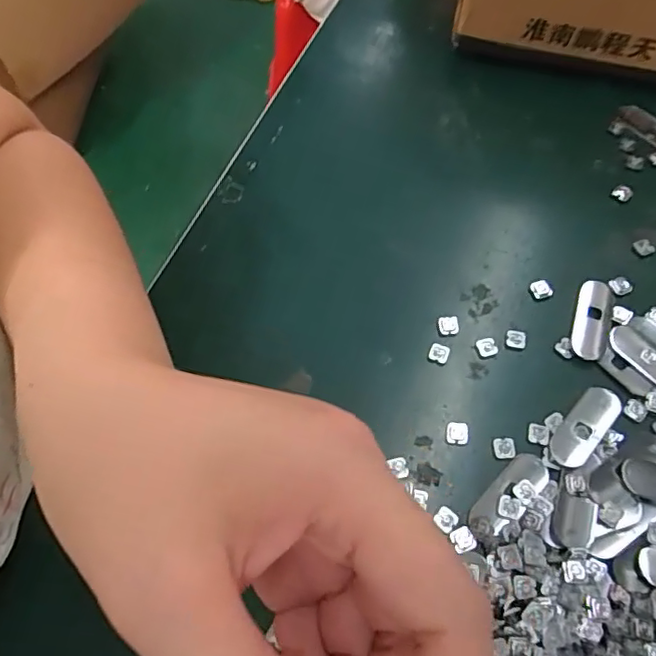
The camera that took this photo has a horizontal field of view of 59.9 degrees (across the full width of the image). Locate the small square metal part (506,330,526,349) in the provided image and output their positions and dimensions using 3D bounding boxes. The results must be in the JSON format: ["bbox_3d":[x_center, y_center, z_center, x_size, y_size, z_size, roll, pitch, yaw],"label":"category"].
[{"bbox_3d":[0.102,0.006,0.309,0.011,0.004,0.010,9,64,7],"label":"small square metal part"}]

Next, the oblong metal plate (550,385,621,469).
[{"bbox_3d":[0.129,0.049,0.286,0.018,0.004,0.049,39,71,20],"label":"oblong metal plate"}]

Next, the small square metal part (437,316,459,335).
[{"bbox_3d":[0.066,-0.001,0.314,0.011,0.004,0.010,-2,63,2],"label":"small square metal part"}]

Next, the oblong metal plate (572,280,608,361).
[{"bbox_3d":[0.144,-0.005,0.312,0.017,0.004,0.048,14,65,10],"label":"oblong metal plate"}]

